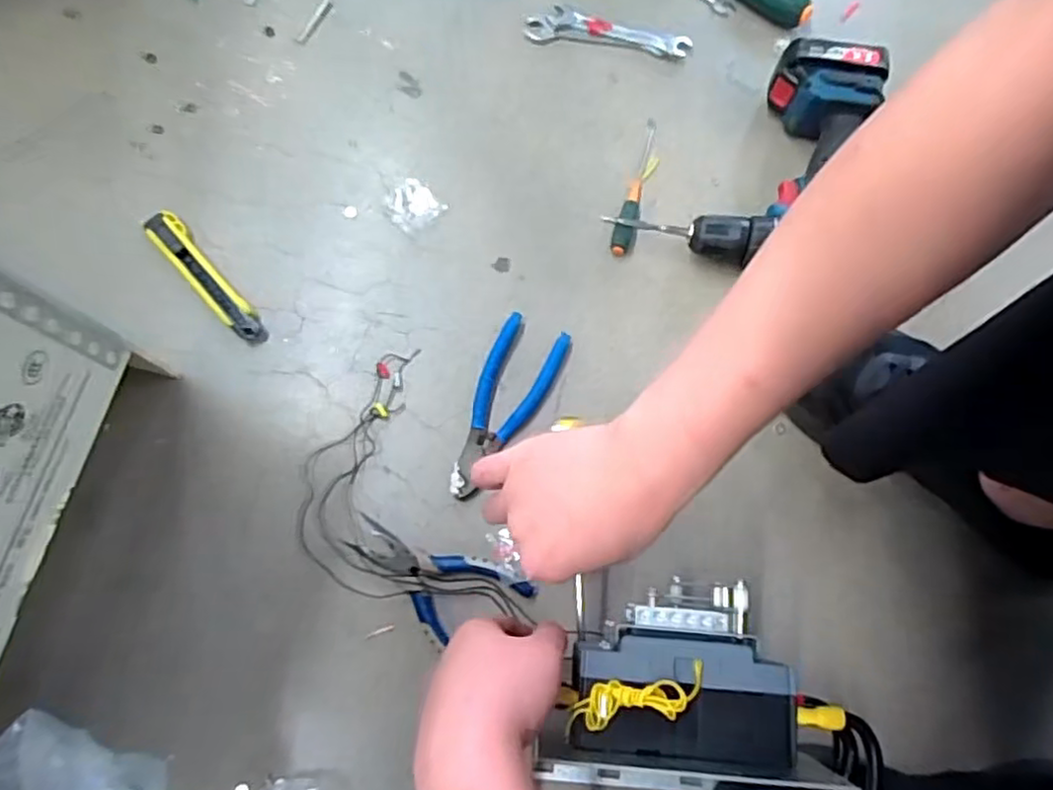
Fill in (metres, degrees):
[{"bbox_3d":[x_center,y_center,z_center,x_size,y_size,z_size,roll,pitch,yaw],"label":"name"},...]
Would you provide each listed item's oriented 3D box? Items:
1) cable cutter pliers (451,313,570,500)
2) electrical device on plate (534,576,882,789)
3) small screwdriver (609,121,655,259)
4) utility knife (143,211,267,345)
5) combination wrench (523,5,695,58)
[{"bbox_3d":[-0.023,0.011,0.572,0.059,0.014,0.161,27,76,8],"label":"cable cutter pliers"},{"bbox_3d":[0.117,0.180,0.419,0.180,0.082,0.116,3,74,2],"label":"electrical device on plate"},{"bbox_3d":[0.103,-0.192,0.616,0.019,0.021,0.137,16,75,6],"label":"small screwdriver"},{"bbox_3d":[-0.290,-0.107,0.603,0.029,0.011,0.158,-41,77,-10],"label":"utility knife"},{"bbox_3d":[0.081,-0.365,0.675,0.163,0.016,0.033,11,74,4],"label":"combination wrench"}]

